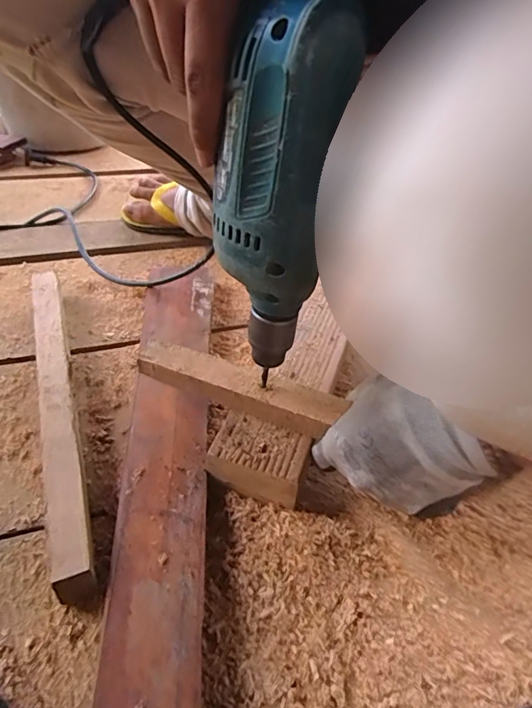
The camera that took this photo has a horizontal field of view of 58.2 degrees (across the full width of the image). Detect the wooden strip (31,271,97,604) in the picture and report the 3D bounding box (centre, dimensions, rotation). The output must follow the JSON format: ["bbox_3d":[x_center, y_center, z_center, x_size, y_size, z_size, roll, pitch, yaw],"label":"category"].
[{"bbox_3d":[-0.180,0.038,0.414,0.031,0.036,0.363,-12,42,-19],"label":"wooden strip"}]

